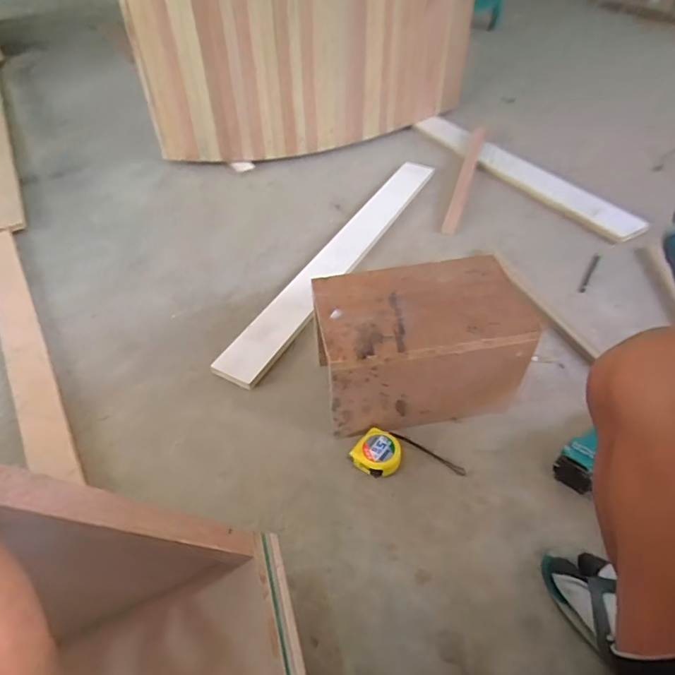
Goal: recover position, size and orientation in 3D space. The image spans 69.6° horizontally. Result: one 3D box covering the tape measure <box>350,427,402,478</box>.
[{"bbox_3d":[0.063,0.176,0.732,0.065,0.035,0.065,27,52,26],"label":"tape measure"}]

